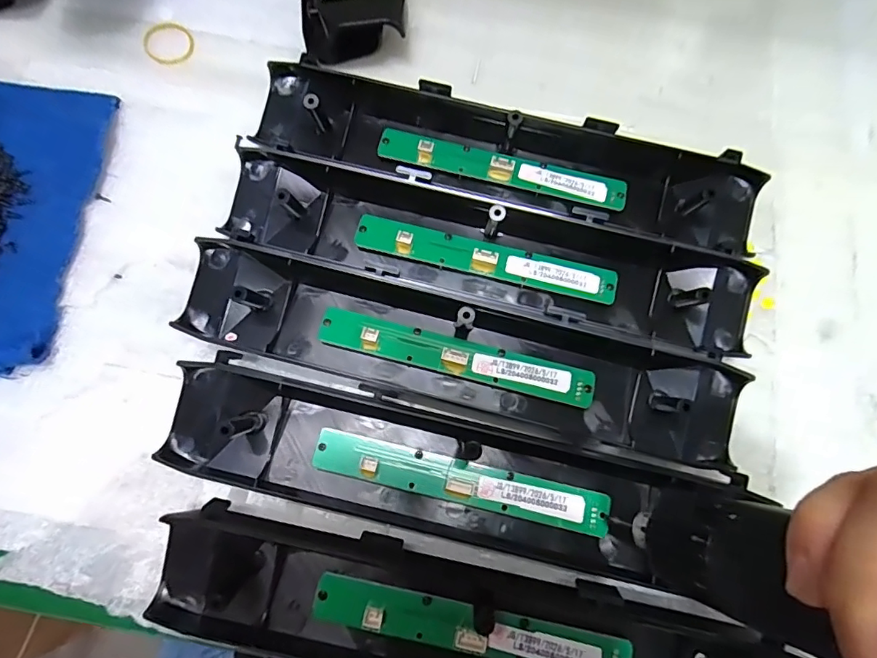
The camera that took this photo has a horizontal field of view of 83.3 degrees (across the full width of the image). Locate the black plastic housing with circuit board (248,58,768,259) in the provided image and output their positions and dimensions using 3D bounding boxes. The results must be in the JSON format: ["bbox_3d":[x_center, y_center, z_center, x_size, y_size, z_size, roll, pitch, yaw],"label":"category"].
[{"bbox_3d":[0.037,-0.095,0.271,0.272,0.024,0.066,14,75,2],"label":"black plastic housing with circuit board"}]

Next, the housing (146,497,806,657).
[{"bbox_3d":[0.014,0.129,0.206,0.270,0.024,0.056,13,75,1],"label":"housing"}]

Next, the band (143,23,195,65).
[{"bbox_3d":[-0.162,-0.172,0.296,0.029,0.004,0.027,1,75,-2],"label":"band"}]

